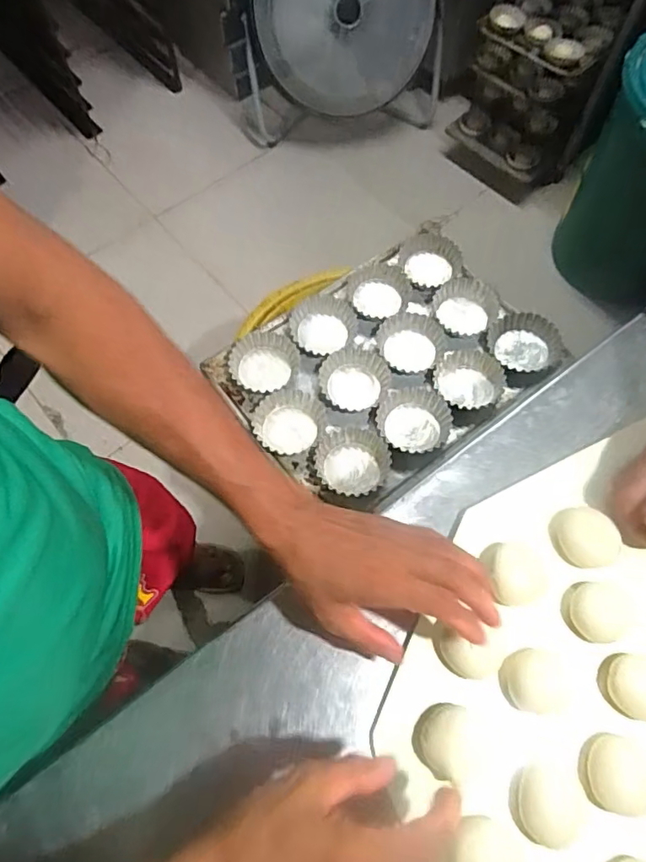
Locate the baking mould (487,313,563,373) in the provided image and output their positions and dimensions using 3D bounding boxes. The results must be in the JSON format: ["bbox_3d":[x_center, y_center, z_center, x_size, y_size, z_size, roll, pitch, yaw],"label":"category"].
[{"bbox_3d":[0.300,-0.128,0.813,0.105,0.030,0.098,-9,67,-4],"label":"baking mould"}]

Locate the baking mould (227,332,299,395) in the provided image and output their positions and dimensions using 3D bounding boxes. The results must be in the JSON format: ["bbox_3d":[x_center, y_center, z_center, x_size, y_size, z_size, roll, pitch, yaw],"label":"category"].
[{"bbox_3d":[-0.091,-0.101,0.813,0.094,0.027,0.108,25,69,11],"label":"baking mould"}]

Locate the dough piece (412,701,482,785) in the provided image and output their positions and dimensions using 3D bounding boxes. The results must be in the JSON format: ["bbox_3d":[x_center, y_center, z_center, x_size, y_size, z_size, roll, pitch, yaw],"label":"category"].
[{"bbox_3d":[0.090,0.224,0.394,0.046,0.033,0.041,-36,71,-16],"label":"dough piece"}]

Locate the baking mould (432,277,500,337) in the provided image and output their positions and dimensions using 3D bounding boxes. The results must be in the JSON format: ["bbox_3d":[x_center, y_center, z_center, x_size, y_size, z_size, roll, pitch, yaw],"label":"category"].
[{"bbox_3d":[0.221,-0.184,0.858,0.101,0.042,0.108,29,69,12],"label":"baking mould"}]

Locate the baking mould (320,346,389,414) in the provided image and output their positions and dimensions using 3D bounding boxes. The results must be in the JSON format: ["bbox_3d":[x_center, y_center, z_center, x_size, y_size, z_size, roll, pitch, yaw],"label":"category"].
[{"bbox_3d":[0.046,-0.068,0.800,0.100,0.045,0.104,-4,67,-2],"label":"baking mould"}]

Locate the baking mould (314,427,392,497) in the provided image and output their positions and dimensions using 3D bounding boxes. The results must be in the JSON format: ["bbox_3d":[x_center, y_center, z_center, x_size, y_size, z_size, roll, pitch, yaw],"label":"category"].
[{"bbox_3d":[0.040,0.041,0.740,0.097,0.025,0.089,0,66,0],"label":"baking mould"}]

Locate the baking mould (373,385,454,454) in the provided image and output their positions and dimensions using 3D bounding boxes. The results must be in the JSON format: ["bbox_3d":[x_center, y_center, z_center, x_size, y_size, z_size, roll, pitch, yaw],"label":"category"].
[{"bbox_3d":[0.127,-0.015,0.765,0.098,0.031,0.100,0,66,0],"label":"baking mould"}]

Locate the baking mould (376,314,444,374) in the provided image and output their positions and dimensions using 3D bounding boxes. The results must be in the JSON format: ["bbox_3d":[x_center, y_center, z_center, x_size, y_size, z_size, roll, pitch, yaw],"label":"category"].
[{"bbox_3d":[0.130,-0.129,0.818,0.095,0.029,0.092,0,66,0],"label":"baking mould"}]

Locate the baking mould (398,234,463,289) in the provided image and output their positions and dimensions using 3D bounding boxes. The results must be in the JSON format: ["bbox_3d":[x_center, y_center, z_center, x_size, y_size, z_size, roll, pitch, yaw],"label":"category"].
[{"bbox_3d":[0.173,-0.270,0.889,0.101,0.041,0.105,-11,67,-5],"label":"baking mould"}]

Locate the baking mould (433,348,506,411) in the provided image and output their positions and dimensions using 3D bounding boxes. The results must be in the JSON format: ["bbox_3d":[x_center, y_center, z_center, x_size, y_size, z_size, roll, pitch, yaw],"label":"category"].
[{"bbox_3d":[0.208,-0.072,0.795,0.098,0.050,0.102,0,66,0],"label":"baking mould"}]

